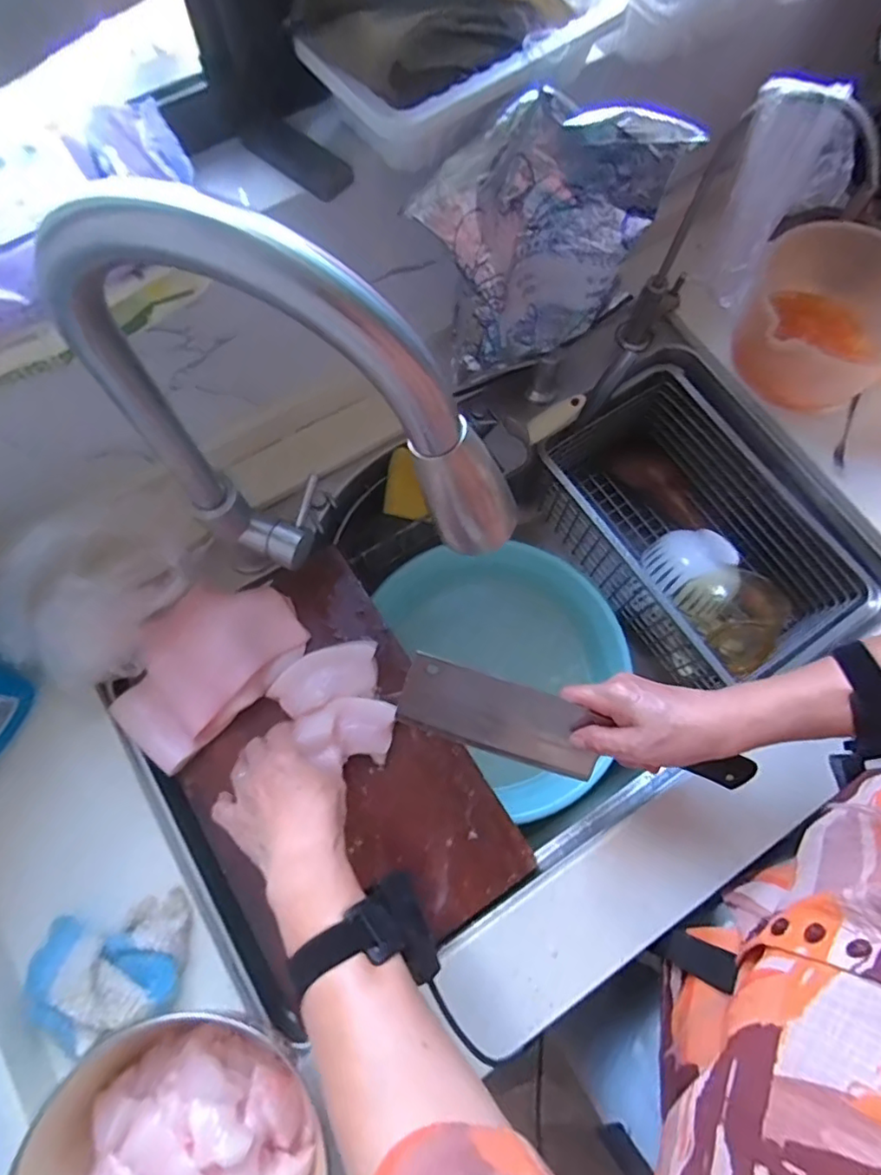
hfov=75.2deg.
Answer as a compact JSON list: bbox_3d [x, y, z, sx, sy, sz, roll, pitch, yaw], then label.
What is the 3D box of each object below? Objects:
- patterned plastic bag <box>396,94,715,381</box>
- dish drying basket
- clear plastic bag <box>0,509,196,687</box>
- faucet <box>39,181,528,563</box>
[{"bbox_3d":[0.072,-0.283,0.496,0.176,0.230,0.072,-16,74,-5],"label":"patterned plastic bag"},{"bbox_3d":[0.297,-0.066,0.709,0.217,0.135,0.356,-32,76,-10],"label":"dish drying basket"},{"bbox_3d":[-0.307,0.007,0.487,0.116,0.091,0.146,23,74,6],"label":"clear plastic bag"},{"bbox_3d":[-0.084,-0.078,0.360,0.256,0.331,0.048,21,74,6],"label":"faucet"}]

